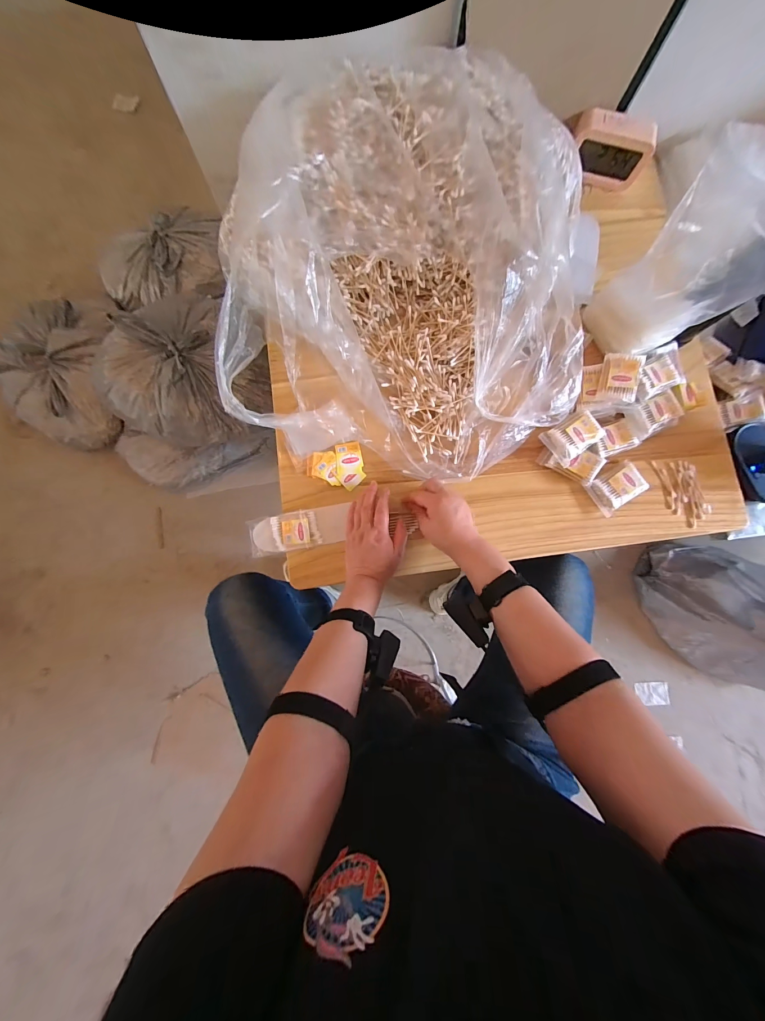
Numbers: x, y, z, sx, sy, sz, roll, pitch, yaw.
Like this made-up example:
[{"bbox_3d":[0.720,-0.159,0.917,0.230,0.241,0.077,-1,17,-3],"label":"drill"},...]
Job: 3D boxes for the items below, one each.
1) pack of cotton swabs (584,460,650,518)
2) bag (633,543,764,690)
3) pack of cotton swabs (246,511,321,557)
[{"bbox_3d":[0.390,-0.039,0.548,0.092,0.020,0.058,-32,84,-5],"label":"pack of cotton swabs"},{"bbox_3d":[0.951,0.275,0.841,0.341,0.374,0.342,17,82,1],"label":"bag"},{"bbox_3d":[-0.158,0.036,0.531,0.108,0.009,0.061,-10,82,-3],"label":"pack of cotton swabs"}]

